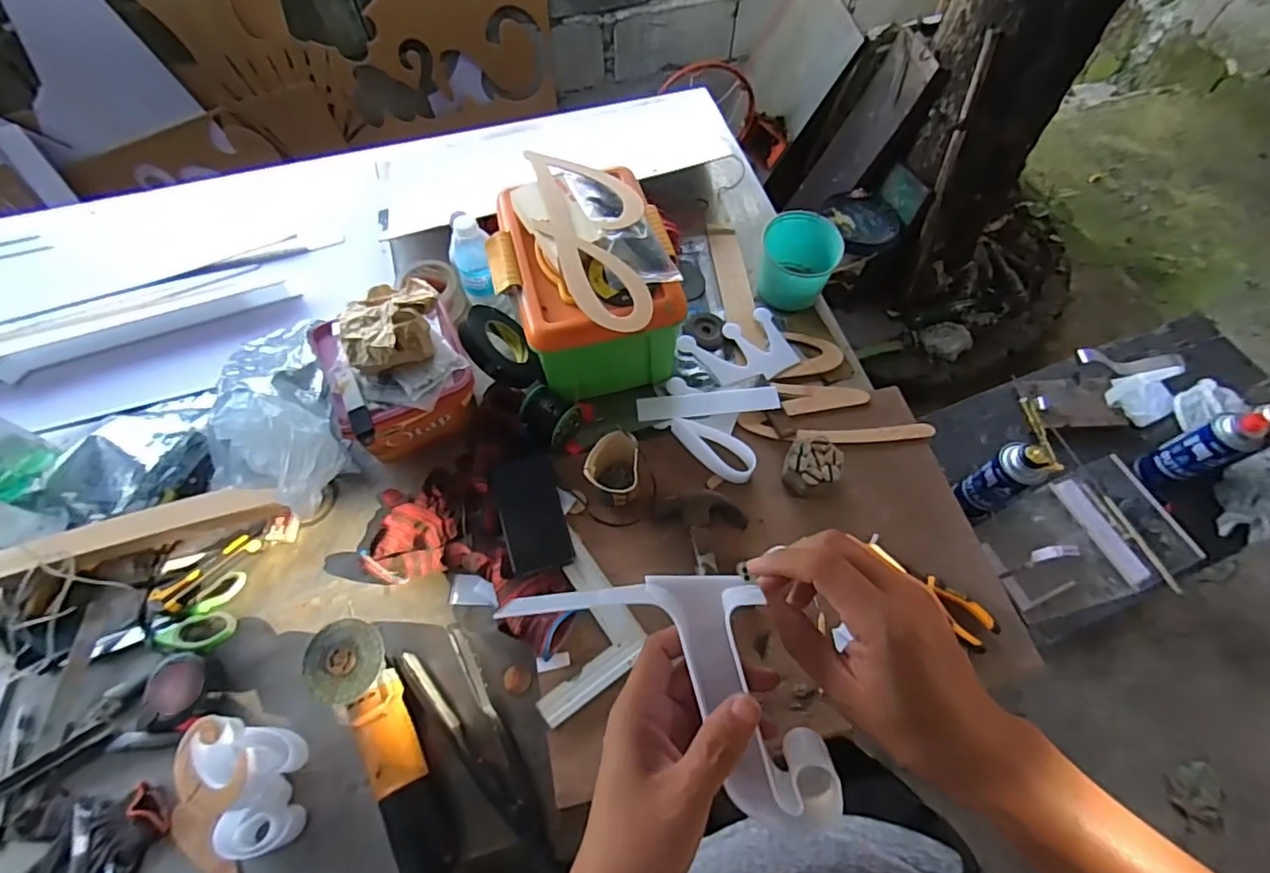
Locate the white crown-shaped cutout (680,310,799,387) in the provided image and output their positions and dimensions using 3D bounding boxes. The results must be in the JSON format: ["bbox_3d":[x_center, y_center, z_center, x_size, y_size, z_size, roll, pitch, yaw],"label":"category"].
[{"bbox_3d":[0.168,-0.135,0.923,0.162,0.006,0.125,-21,61,-14],"label":"white crown-shaped cutout"}]

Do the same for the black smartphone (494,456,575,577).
[{"bbox_3d":[-0.137,0.100,0.774,0.081,0.004,0.157,-11,65,-14],"label":"black smartphone"}]

